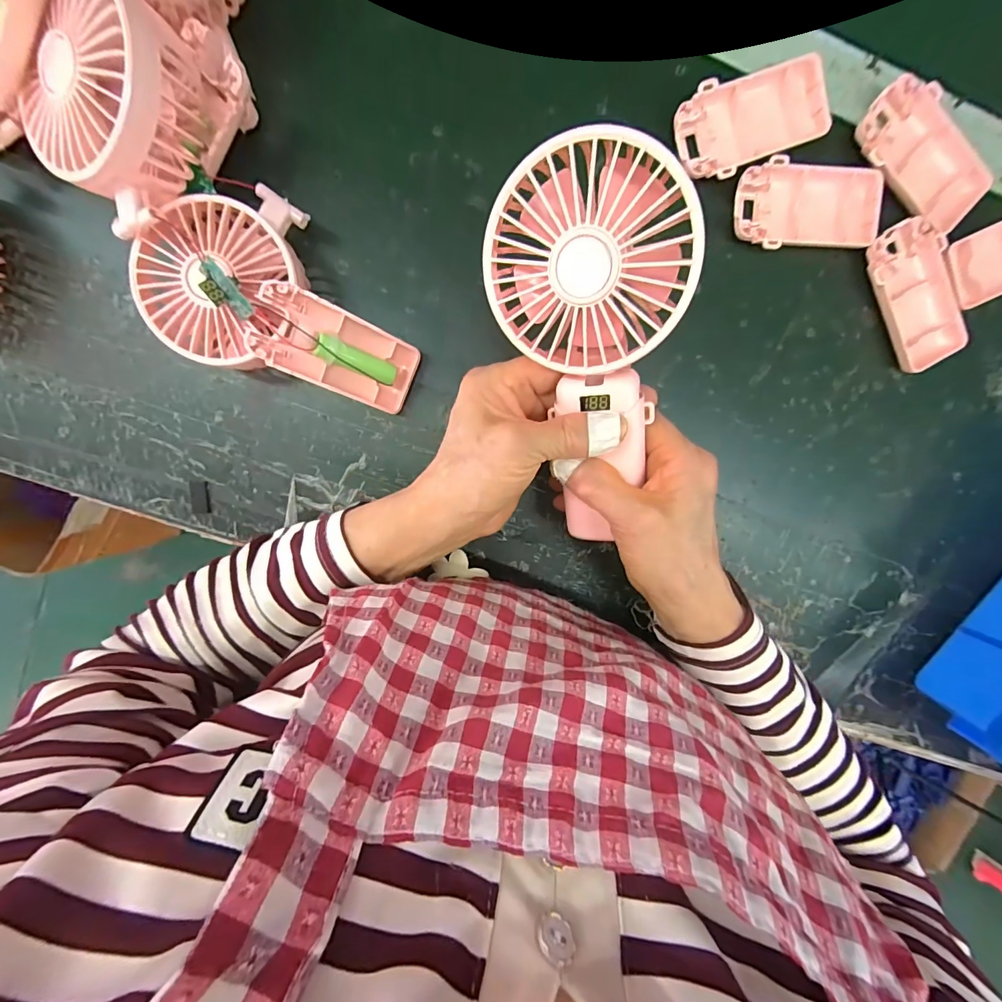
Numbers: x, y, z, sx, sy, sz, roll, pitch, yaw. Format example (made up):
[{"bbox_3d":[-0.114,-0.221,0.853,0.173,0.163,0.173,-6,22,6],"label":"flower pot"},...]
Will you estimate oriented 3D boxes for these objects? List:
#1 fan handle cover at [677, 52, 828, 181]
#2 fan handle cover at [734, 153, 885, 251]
[{"bbox_3d":[0.157,-0.239,0.276,0.096,0.012,0.050,-19,100,0],"label":"fan handle cover"},{"bbox_3d":[0.200,-0.193,0.286,0.095,0.014,0.050,-5,100,-3],"label":"fan handle cover"}]

